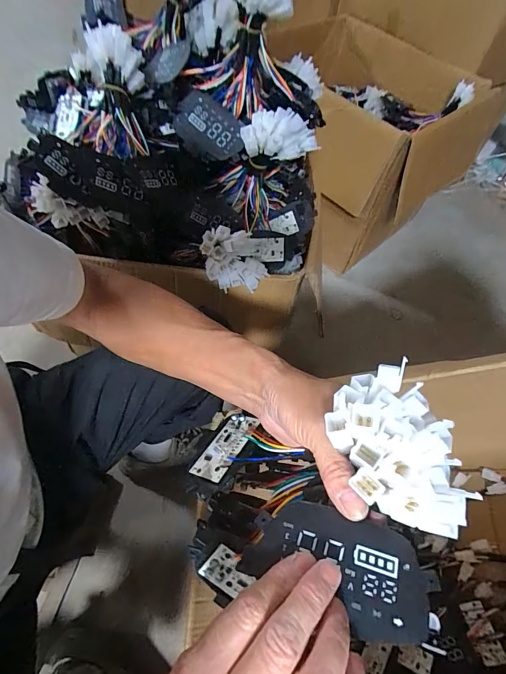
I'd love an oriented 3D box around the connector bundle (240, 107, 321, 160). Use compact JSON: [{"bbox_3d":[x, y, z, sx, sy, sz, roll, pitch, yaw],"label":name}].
[{"bbox_3d":[0.040,-0.302,0.520,0.112,0.056,0.063,-29,66,-20],"label":"connector bundle"}]

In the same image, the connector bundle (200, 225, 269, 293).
[{"bbox_3d":[-0.029,-0.118,0.534,0.095,0.073,0.065,-11,61,-12],"label":"connector bundle"}]

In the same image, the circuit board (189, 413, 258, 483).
[{"bbox_3d":[-0.028,0.112,0.359,0.043,0.005,0.079,7,39,39],"label":"circuit board"}]

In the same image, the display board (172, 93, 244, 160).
[{"bbox_3d":[-0.065,-0.313,0.529,0.109,0.071,0.023,34,27,-1],"label":"display board"}]

